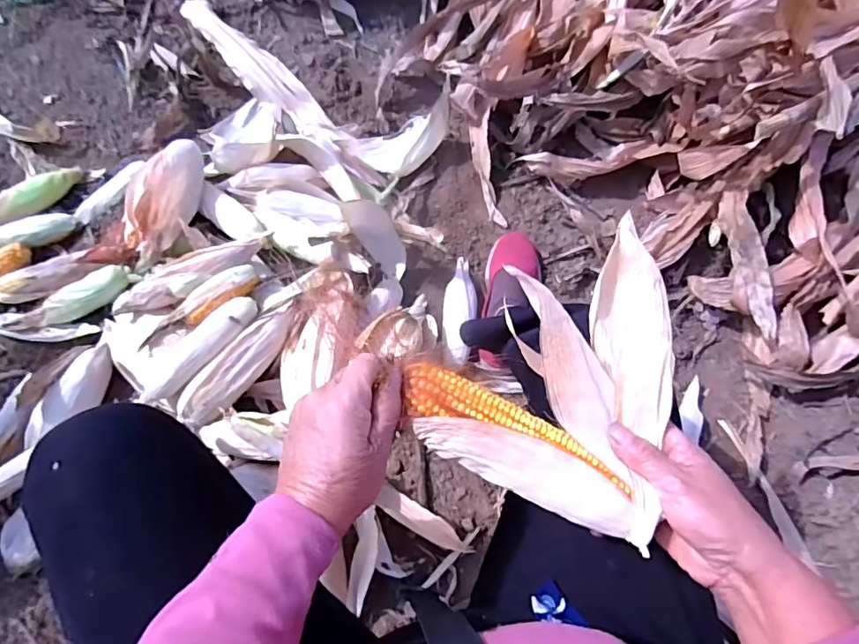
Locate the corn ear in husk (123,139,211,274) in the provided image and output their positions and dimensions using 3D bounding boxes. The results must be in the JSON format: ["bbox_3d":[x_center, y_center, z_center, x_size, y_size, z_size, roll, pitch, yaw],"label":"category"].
[{"bbox_3d":[-0.456,-0.209,0.883,0.126,0.090,0.211,-9,71,-7],"label":"corn ear in husk"}]

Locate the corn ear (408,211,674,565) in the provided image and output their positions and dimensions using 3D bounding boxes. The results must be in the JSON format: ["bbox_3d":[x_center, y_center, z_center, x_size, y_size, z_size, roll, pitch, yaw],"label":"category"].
[{"bbox_3d":[0.099,0.027,0.366,0.182,0.061,0.197,22,72,9],"label":"corn ear"}]

